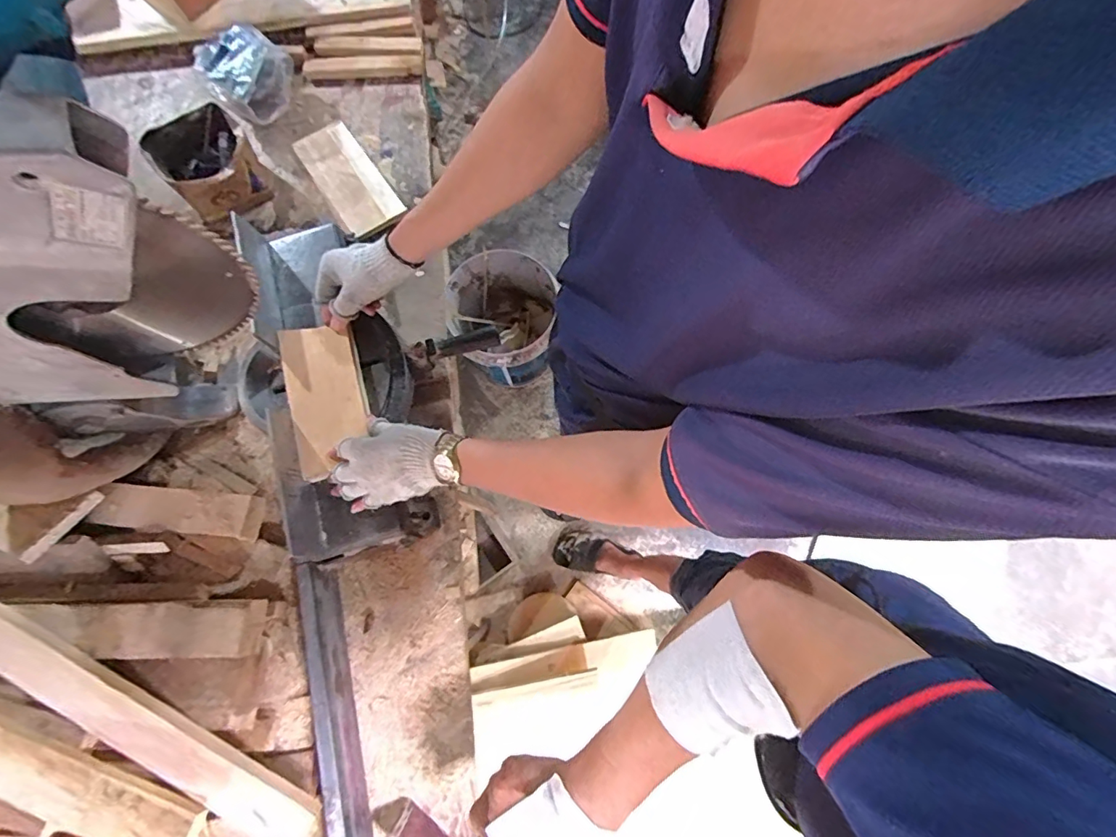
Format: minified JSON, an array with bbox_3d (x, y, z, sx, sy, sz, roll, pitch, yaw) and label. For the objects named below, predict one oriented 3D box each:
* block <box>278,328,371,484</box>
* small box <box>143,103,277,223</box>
[{"bbox_3d":[-0.294,-0.030,0.605,0.089,0.020,0.194,-16,77,-4],"label":"block"},{"bbox_3d":[-0.528,-0.391,0.743,0.134,0.103,0.112,-35,79,-8],"label":"small box"}]

